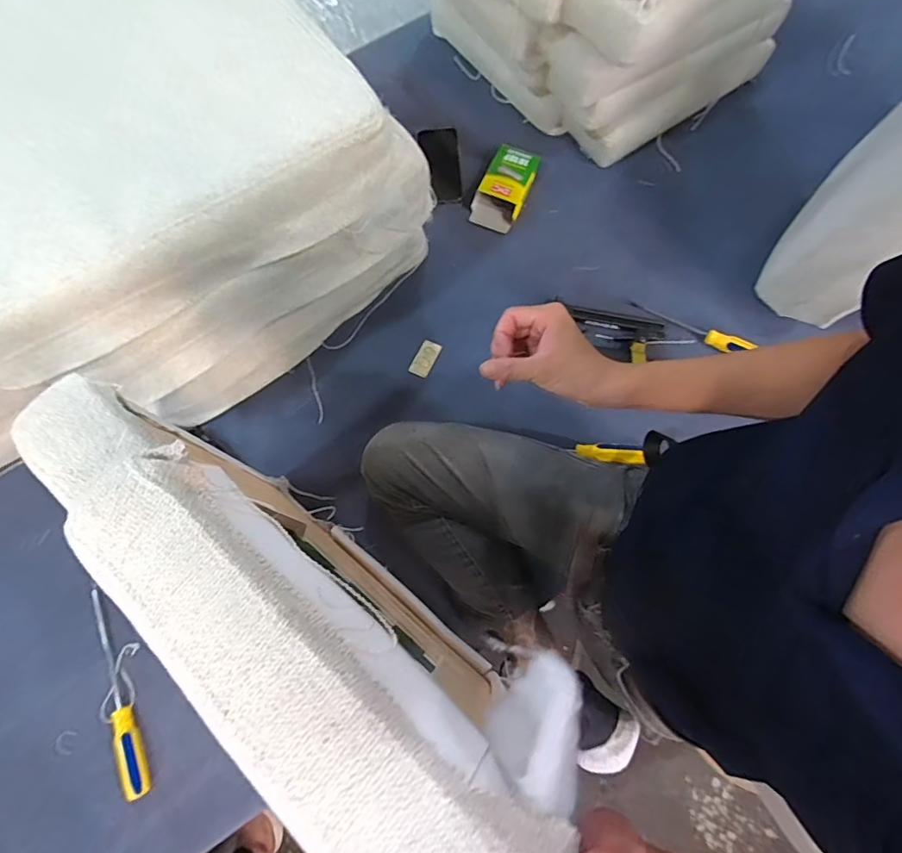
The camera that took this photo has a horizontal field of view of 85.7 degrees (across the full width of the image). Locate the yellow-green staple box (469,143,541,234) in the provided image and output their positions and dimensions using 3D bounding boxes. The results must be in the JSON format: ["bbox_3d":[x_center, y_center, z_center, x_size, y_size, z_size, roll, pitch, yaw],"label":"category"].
[{"bbox_3d":[0.098,-0.426,0.862,0.081,0.036,0.152,23,78,8],"label":"yellow-green staple box"}]

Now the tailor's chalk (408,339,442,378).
[{"bbox_3d":[-0.042,-0.113,0.803,0.035,0.004,0.063,26,78,8],"label":"tailor's chalk"}]

